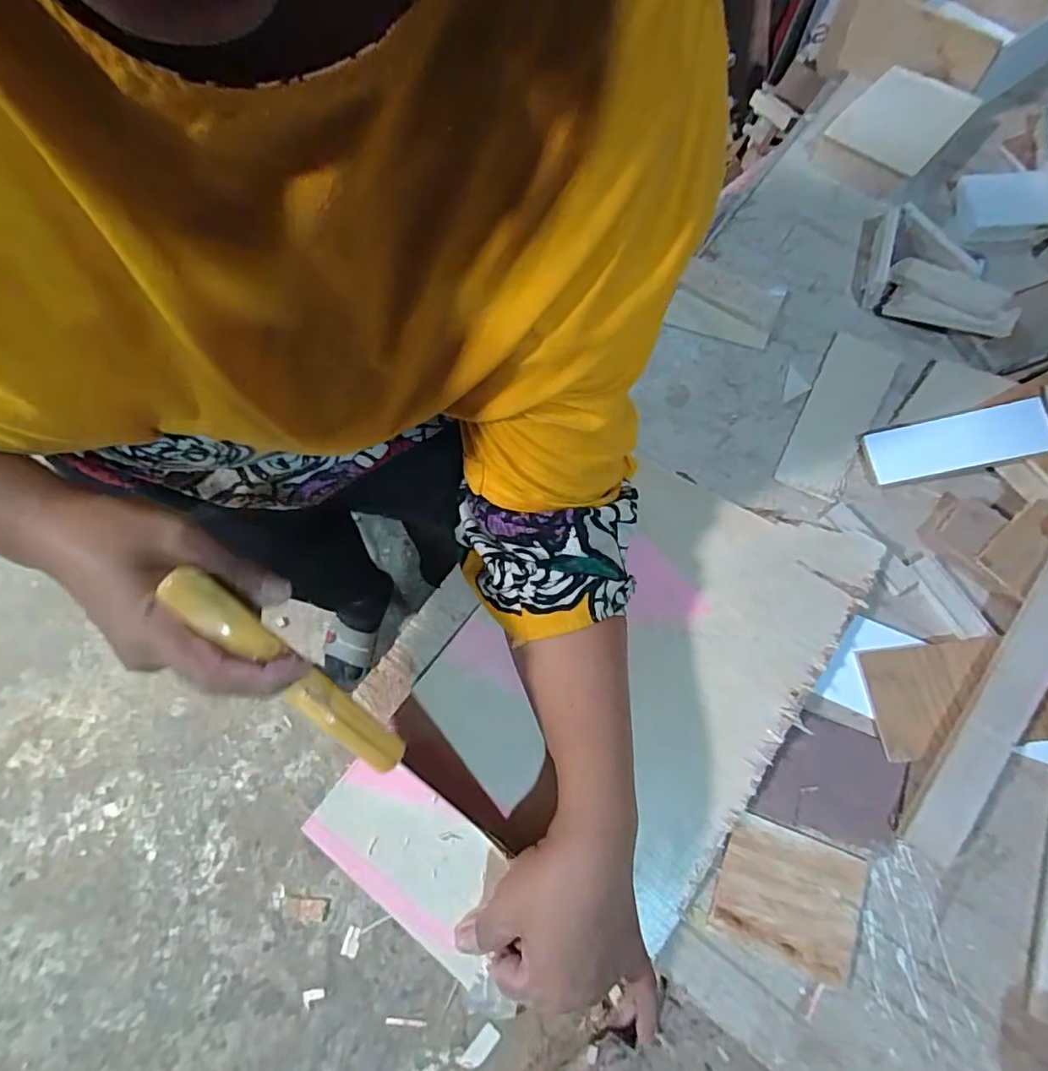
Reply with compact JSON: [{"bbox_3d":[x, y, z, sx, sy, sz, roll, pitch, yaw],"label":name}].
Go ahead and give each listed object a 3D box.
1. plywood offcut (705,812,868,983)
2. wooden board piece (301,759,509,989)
[{"bbox_3d":[0.163,0.221,0.352,0.081,0.009,0.069,20,71,10],"label":"plywood offcut"},{"bbox_3d":[-0.069,0.203,0.361,0.134,0.006,0.069,36,74,11],"label":"wooden board piece"}]

